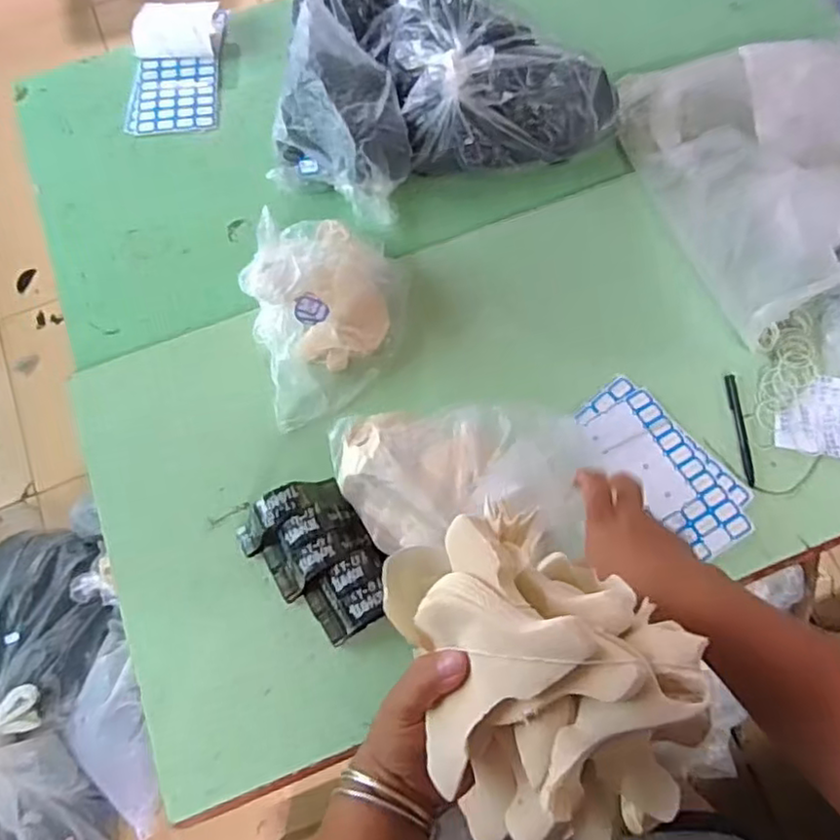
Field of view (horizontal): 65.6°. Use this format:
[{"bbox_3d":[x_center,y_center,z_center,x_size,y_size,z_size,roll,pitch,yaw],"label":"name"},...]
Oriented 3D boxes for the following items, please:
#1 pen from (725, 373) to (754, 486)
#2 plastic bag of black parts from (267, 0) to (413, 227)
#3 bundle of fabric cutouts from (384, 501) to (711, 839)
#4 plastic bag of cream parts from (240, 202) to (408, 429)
[{"bbox_3d":[0.377,0.010,0.765,0.014,0.008,0.137,0,70,-1],"label":"pen"},{"bbox_3d":[-0.088,-0.465,0.881,0.198,0.146,0.343,12,71,3],"label":"plastic bag of black parts"},{"bbox_3d":[0.067,0.132,0.357,0.140,0.095,0.177,-18,72,-7],"label":"bundle of fabric cutouts"},{"bbox_3d":[-0.117,-0.131,0.763,0.164,0.131,0.258,19,71,6],"label":"plastic bag of cream parts"}]

